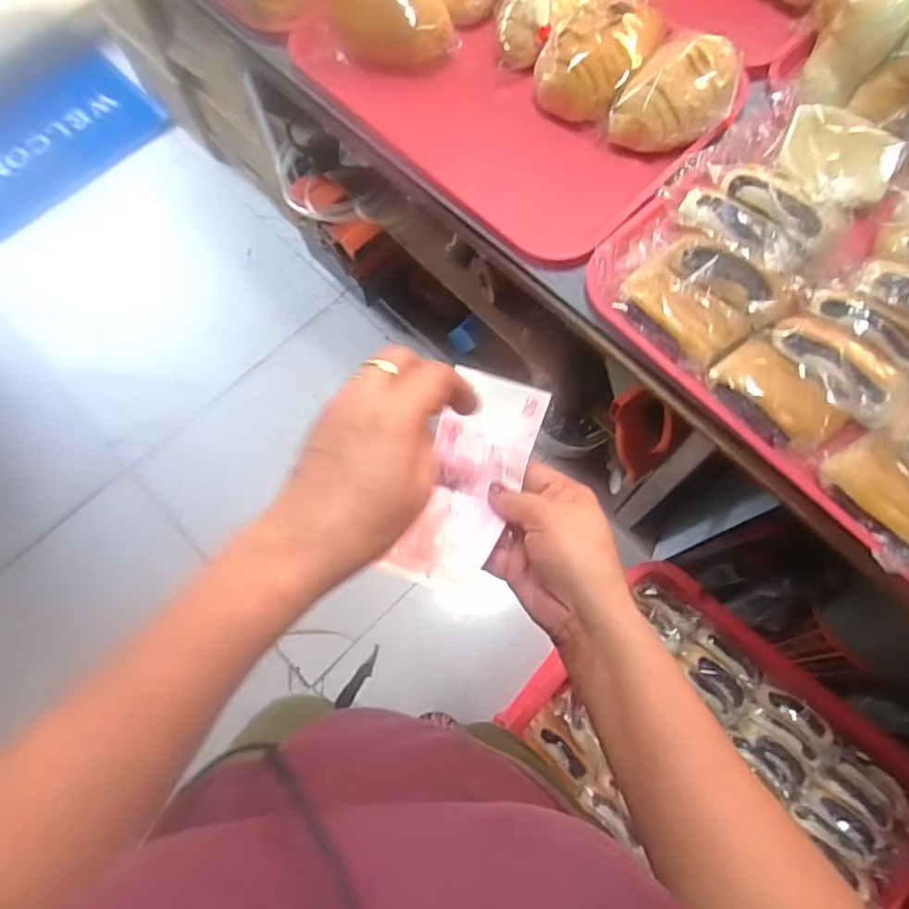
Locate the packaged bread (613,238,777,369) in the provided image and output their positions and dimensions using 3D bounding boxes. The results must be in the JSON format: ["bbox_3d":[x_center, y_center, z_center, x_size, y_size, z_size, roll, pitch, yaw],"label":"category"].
[{"bbox_3d":[0.207,-0.136,0.543,0.095,0.036,0.105,-41,82,20],"label":"packaged bread"}]

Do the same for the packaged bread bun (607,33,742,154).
[{"bbox_3d":[0.211,-0.345,0.592,0.105,0.056,0.102,16,72,7],"label":"packaged bread bun"}]

